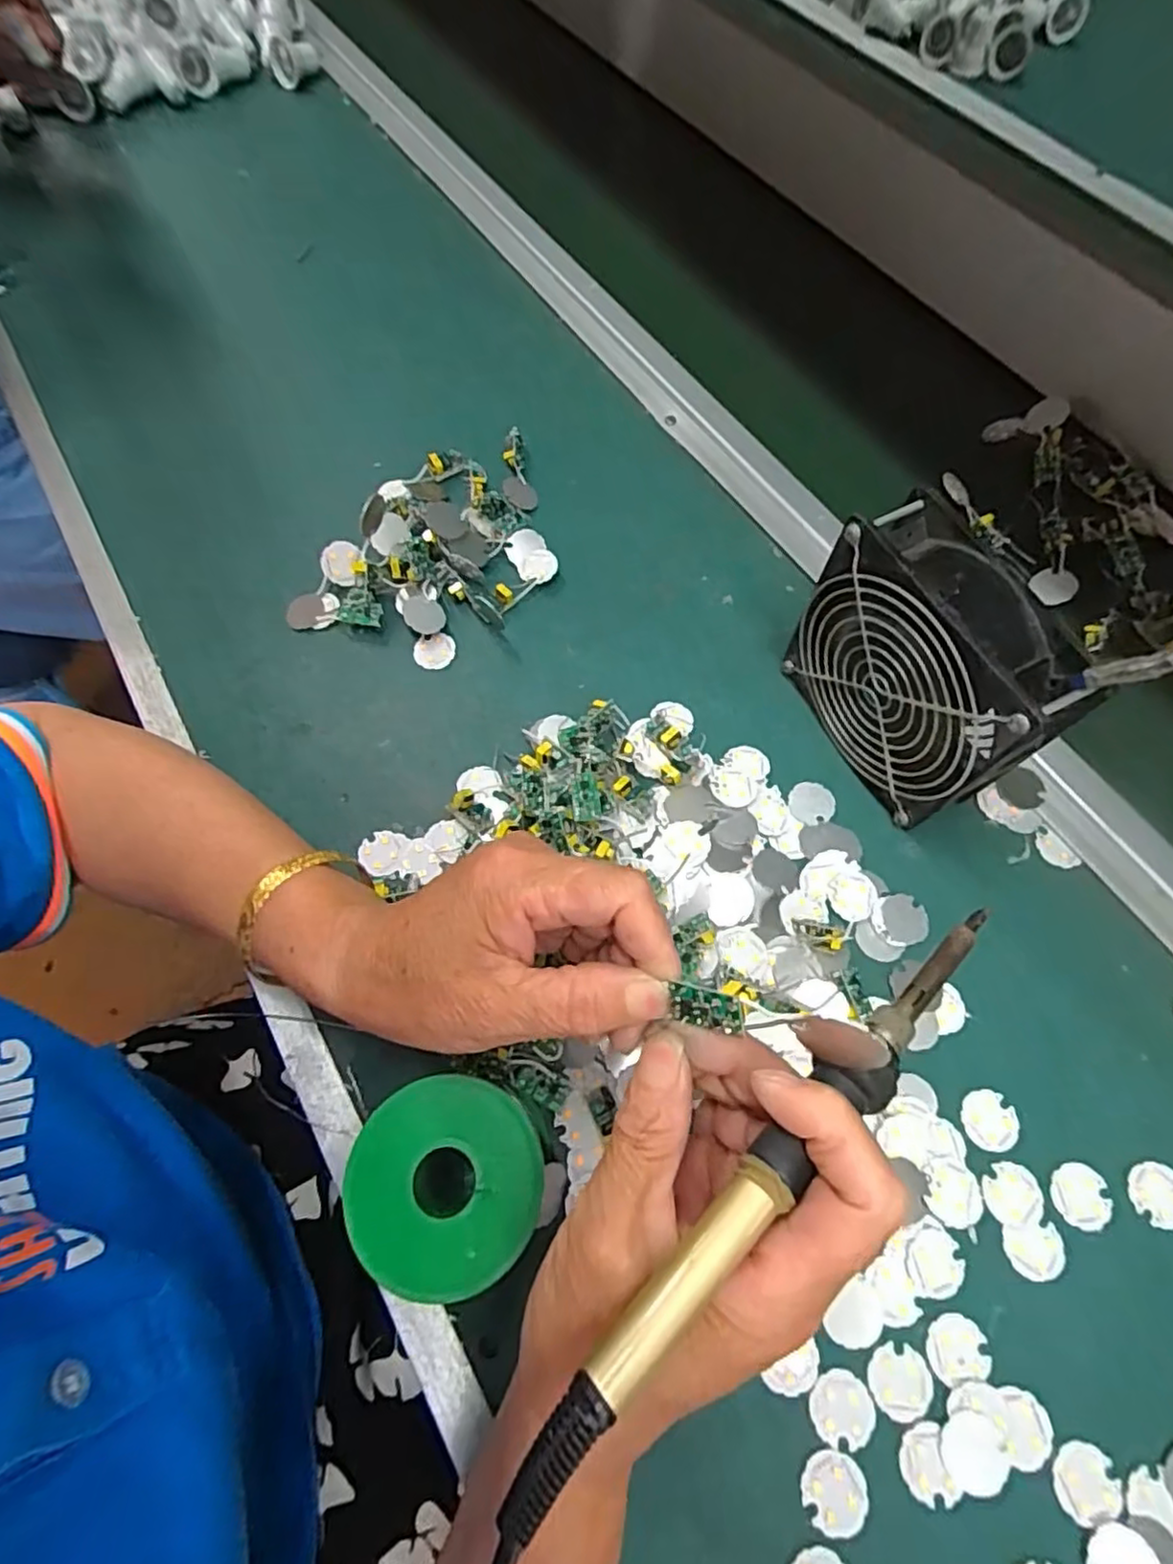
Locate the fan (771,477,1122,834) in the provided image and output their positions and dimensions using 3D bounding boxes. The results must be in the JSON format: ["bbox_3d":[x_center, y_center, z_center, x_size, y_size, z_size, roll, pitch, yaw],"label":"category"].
[{"bbox_3d":[0.158,-0.050,0.321,0.047,0.117,0.118,-25,69,-9],"label":"fan"}]

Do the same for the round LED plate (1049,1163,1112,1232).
[{"bbox_3d":[0.212,0.177,0.286,0.024,0.004,0.024,0,68,1],"label":"round LED plate"}]

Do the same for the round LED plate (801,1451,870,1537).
[{"bbox_3d":[0.093,0.267,0.251,0.024,0.004,0.023,0,68,1],"label":"round LED plate"}]

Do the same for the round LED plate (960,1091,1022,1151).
[{"bbox_3d":[0.180,0.151,0.298,0.025,0.004,0.024,0,68,1],"label":"round LED plate"}]

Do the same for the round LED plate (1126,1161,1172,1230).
[{"bbox_3d":[0.246,0.177,0.286,0.024,0.004,0.024,0,68,1],"label":"round LED plate"}]

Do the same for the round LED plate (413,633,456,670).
[{"bbox_3d":[-0.090,-0.077,0.396,0.024,0.006,0.021,-24,69,-8],"label":"round LED plate"}]

